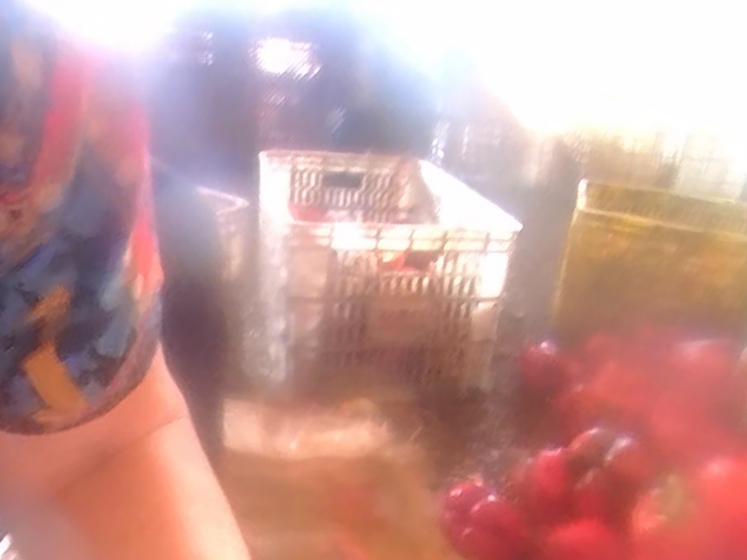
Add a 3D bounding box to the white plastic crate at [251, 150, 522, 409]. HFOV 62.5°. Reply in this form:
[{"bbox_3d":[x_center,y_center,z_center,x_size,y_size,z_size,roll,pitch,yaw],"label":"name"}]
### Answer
[{"bbox_3d":[-0.009,-0.038,1.074,0.378,0.261,0.482,3,22,-7],"label":"white plastic crate"}]

